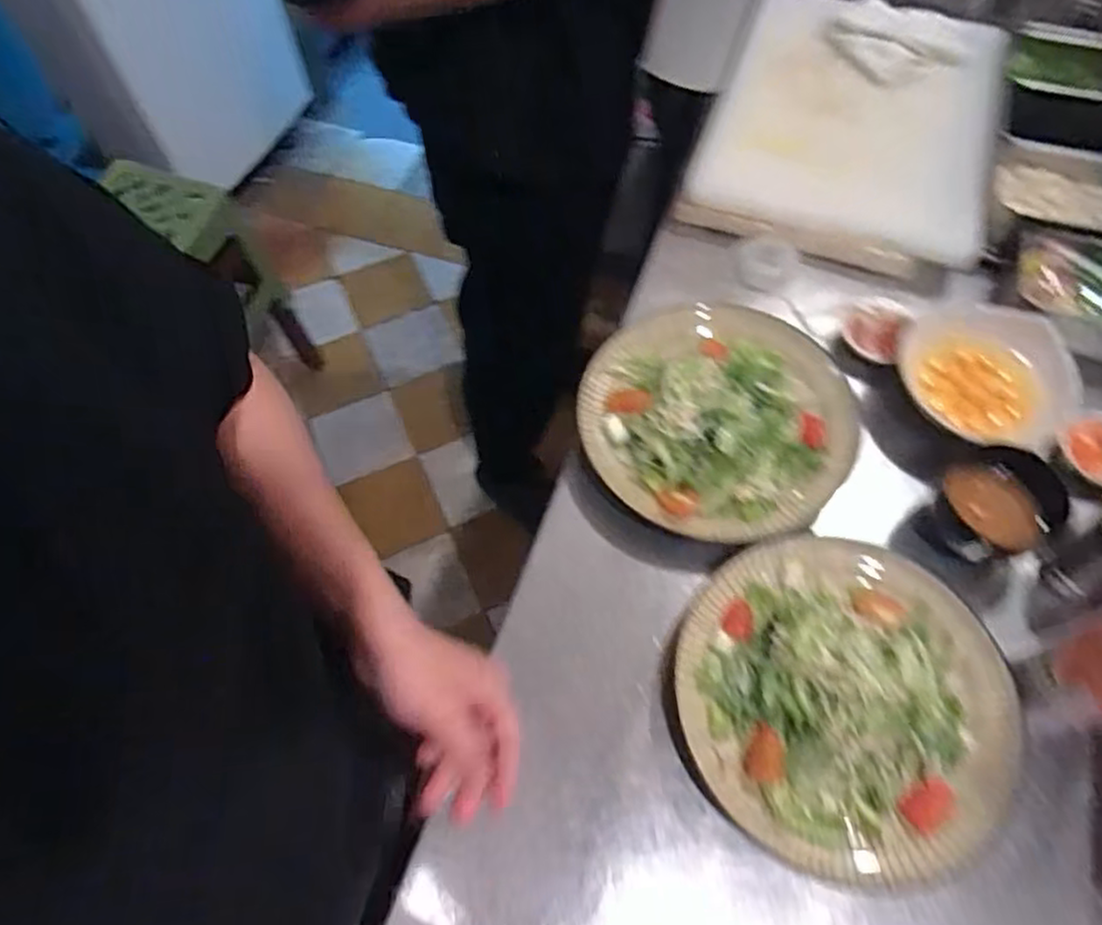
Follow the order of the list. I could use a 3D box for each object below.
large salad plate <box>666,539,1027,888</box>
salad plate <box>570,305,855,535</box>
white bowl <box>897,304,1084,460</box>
[{"bbox_3d":[0.218,0.170,0.513,0.233,0.064,0.235,0,62,1],"label":"large salad plate"},{"bbox_3d":[0.153,-0.054,0.635,0.232,0.063,0.246,0,62,1],"label":"salad plate"},{"bbox_3d":[0.402,-0.079,0.648,0.145,0.041,0.140,33,67,17],"label":"white bowl"}]

